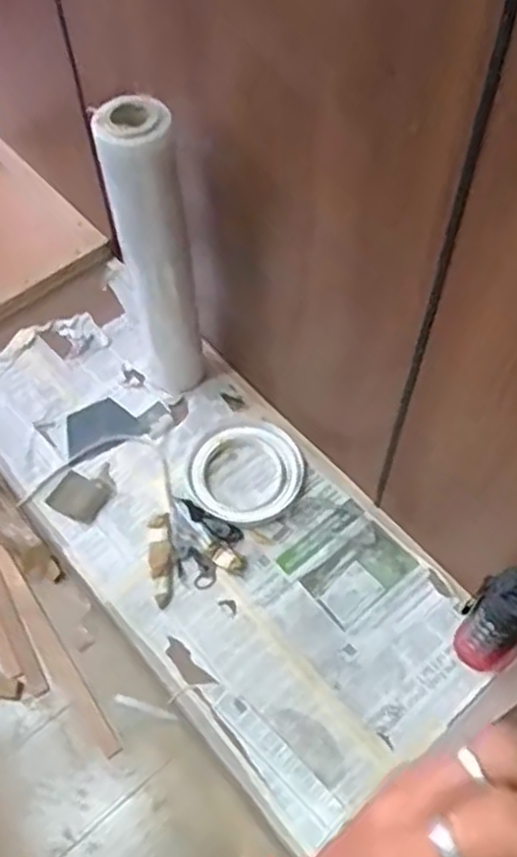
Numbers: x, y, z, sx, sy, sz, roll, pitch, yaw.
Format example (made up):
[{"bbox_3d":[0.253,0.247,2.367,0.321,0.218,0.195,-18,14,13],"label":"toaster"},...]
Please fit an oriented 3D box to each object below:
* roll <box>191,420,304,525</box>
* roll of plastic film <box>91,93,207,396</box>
[{"bbox_3d":[-0.020,0.061,1.188,0.174,0.020,0.182,0,58,1],"label":"roll"},{"bbox_3d":[-0.148,-0.228,1.094,0.097,0.533,0.087,-10,59,-5],"label":"roll of plastic film"}]

